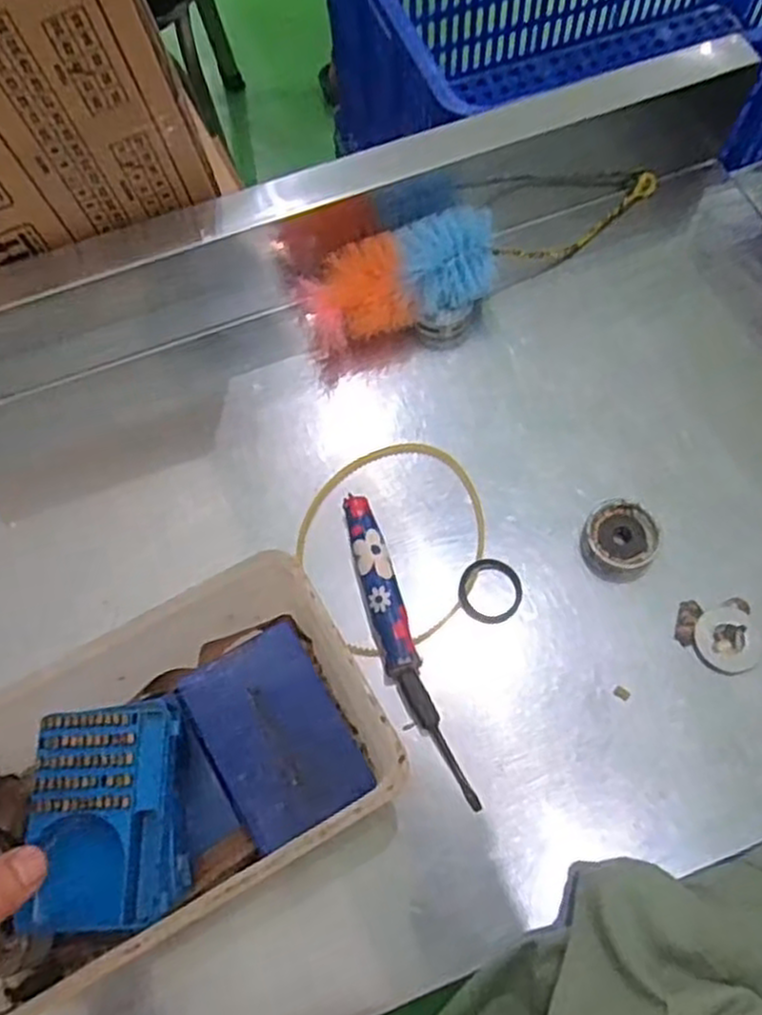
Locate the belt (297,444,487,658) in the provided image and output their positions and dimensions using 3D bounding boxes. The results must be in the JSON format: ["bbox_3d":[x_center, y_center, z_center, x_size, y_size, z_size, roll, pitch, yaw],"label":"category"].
[{"bbox_3d":[0.012,0.022,0.514,0.128,0.009,0.132,-1,68,1],"label":"belt"}]

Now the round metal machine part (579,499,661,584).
[{"bbox_3d":[0.159,0.021,0.506,0.051,0.014,0.052,-1,68,1],"label":"round metal machine part"}]

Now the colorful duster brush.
[{"bbox_3d":[0.088,-0.202,0.577,0.314,0.053,0.072,-21,69,-7],"label":"colorful duster brush"}]

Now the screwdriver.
[{"bbox_3d":[0.012,0.086,0.484,0.025,0.024,0.207,-18,68,-6],"label":"screwdriver"}]

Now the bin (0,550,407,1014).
[{"bbox_3d":[-0.132,0.155,0.409,0.248,0.088,0.143,-29,70,-10],"label":"bin"}]

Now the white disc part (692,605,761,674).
[{"bbox_3d":[0.219,0.084,0.481,0.039,0.006,0.041,-18,68,-6],"label":"white disc part"}]

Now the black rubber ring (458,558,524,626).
[{"bbox_3d":[0.072,0.055,0.503,0.043,0.008,0.043,-1,68,1],"label":"black rubber ring"}]

